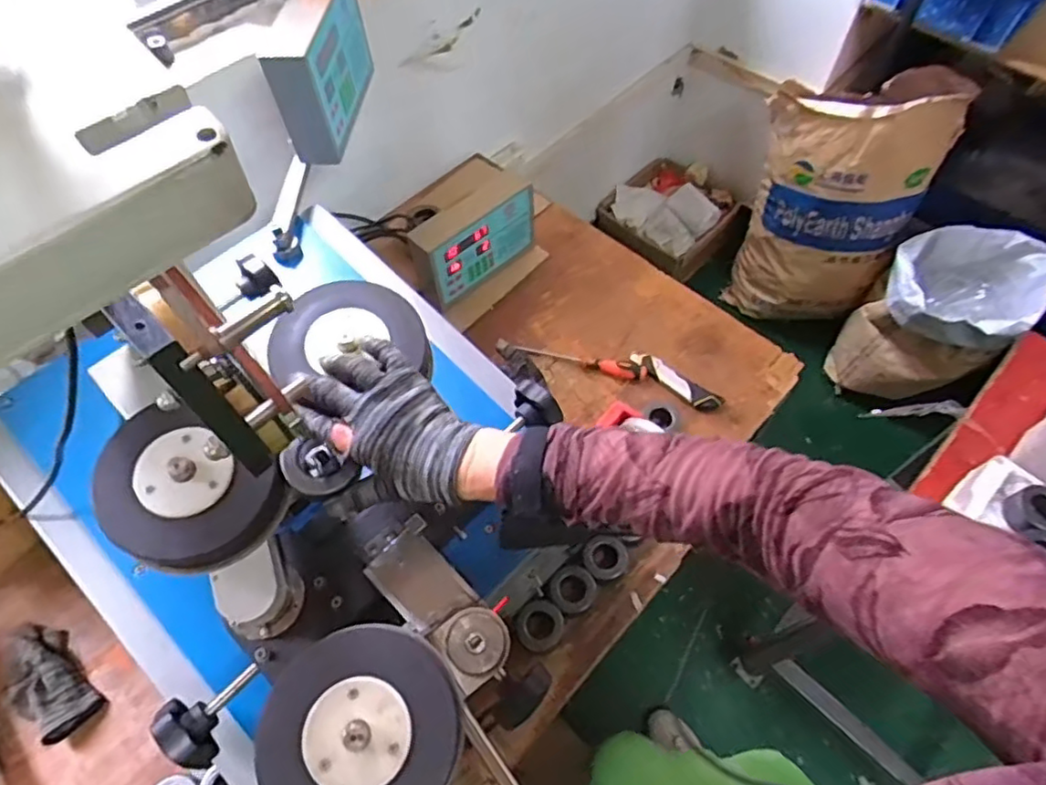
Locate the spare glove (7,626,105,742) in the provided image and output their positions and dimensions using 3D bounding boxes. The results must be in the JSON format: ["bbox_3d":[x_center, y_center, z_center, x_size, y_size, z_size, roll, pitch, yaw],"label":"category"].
[{"bbox_3d":[-0.605,0.363,0.796,0.154,0.033,0.085,35,65,19],"label":"spare glove"}]

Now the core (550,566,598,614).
[{"bbox_3d":[0.068,0.259,0.834,0.062,0.020,0.055,-10,60,-6],"label":"core"}]

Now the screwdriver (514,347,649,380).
[{"bbox_3d":[0.097,-0.053,1.040,0.214,0.024,0.028,13,60,8],"label":"screwdriver"}]

